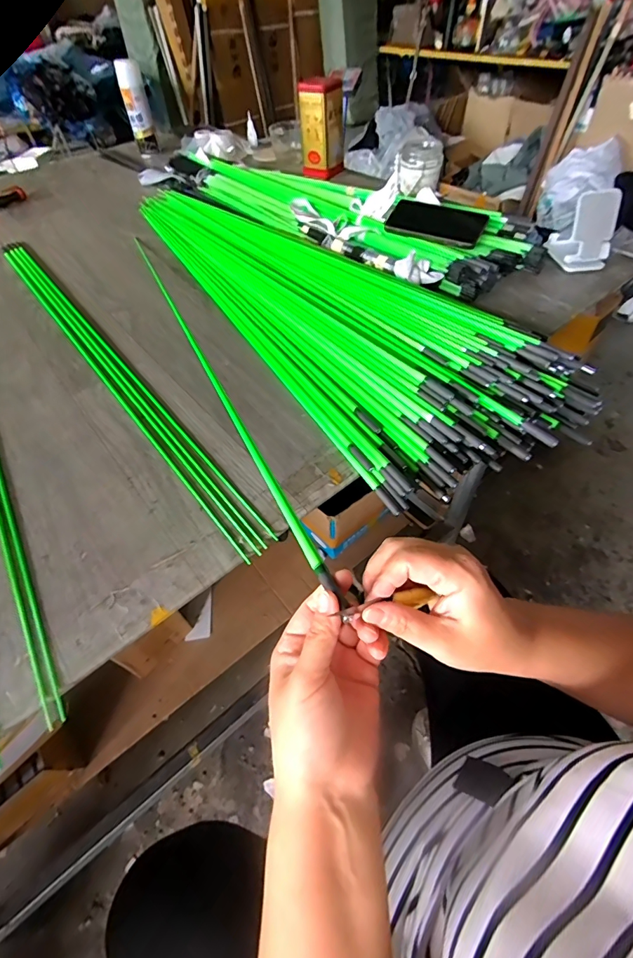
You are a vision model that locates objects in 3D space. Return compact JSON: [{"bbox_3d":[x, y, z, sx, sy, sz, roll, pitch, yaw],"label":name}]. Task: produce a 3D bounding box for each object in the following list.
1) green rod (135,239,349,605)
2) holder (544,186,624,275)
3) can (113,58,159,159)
[{"bbox_3d":[-0.160,-0.180,0.520,0.010,0.009,0.820,-23,49,-13],"label":"green rod"},{"bbox_3d":[0.444,-0.420,0.669,0.067,0.101,0.106,-1,53,3],"label":"holder"},{"bbox_3d":[-0.504,-1.039,1.157,0.070,0.218,0.061,-17,54,-9],"label":"can"}]

